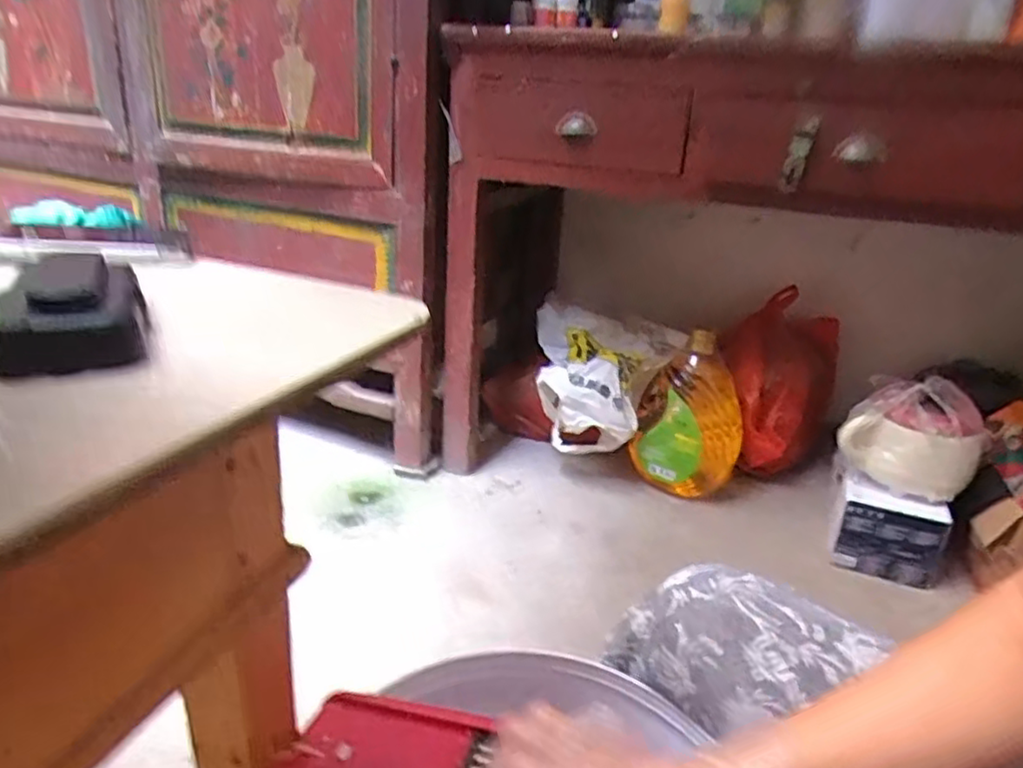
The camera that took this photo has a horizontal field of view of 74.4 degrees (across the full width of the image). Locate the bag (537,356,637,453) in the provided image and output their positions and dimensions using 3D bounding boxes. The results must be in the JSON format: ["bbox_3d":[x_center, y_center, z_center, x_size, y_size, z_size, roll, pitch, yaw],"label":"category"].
[{"bbox_3d":[0.149,0.056,1.360,0.202,0.182,0.089,8,24,10],"label":"bag"}]

